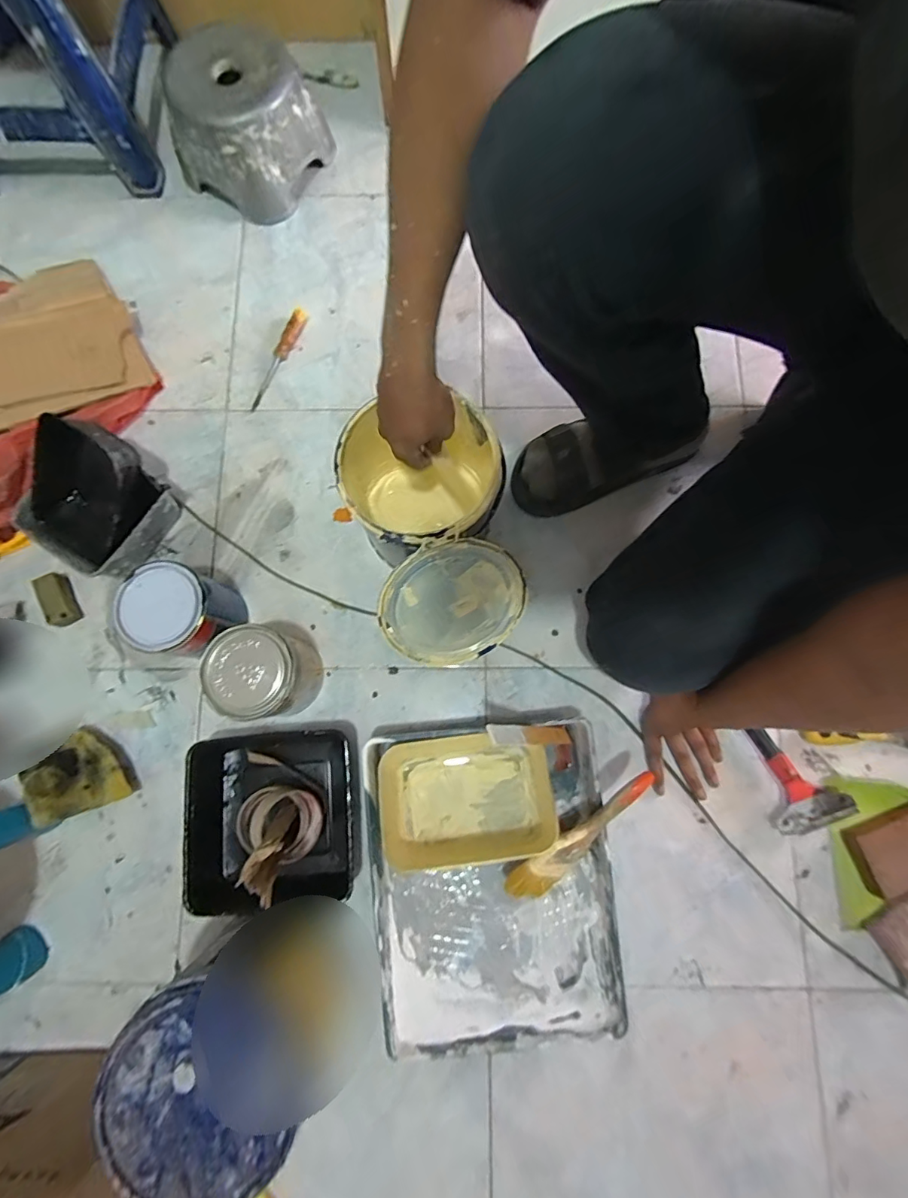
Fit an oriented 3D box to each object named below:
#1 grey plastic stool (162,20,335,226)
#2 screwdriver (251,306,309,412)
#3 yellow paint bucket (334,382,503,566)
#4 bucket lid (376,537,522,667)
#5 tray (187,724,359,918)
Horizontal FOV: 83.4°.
[{"bbox_3d":[-0.319,-0.742,0.795,0.183,0.132,0.199,33,82,7],"label":"grey plastic stool"},{"bbox_3d":[-0.269,-0.369,0.782,0.024,0.017,0.173,23,81,5],"label":"screwdriver"},{"bbox_3d":[-0.036,-0.135,0.655,0.184,0.188,0.188,0,80,1],"label":"yellow paint bucket"},{"bbox_3d":[-0.002,0.008,0.603,0.169,0.174,0.010,-40,38,11],"label":"bucket lid"},{"bbox_3d":[-0.222,0.269,0.634,0.209,0.073,0.202,-5,80,0],"label":"tray"}]

